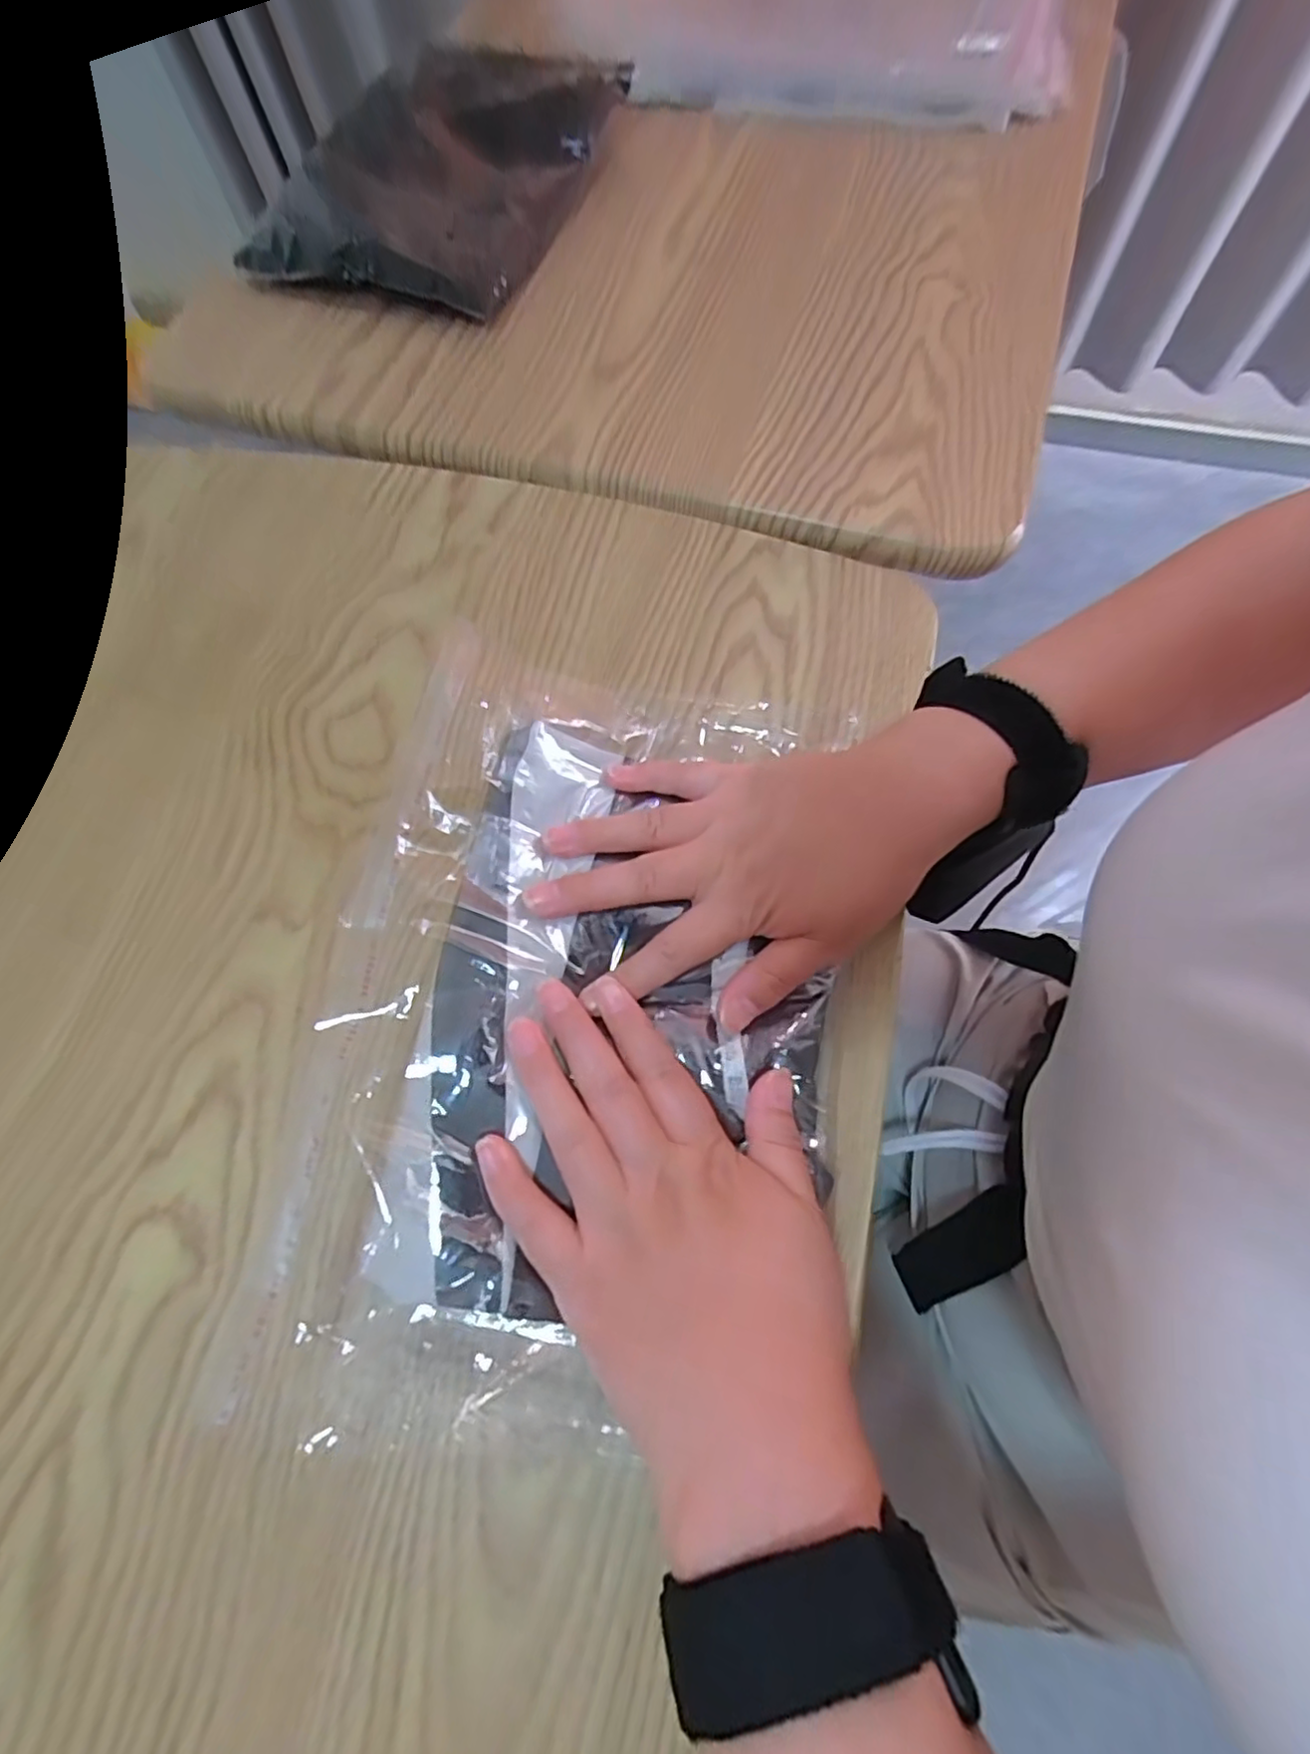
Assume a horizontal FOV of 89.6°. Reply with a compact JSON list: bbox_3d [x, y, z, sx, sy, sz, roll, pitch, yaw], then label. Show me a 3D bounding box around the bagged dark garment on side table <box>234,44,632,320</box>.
[{"bbox_3d":[-0.151,-0.519,0.483,0.193,0.047,0.269,20,76,8],"label":"bagged dark garment on side table"}]

